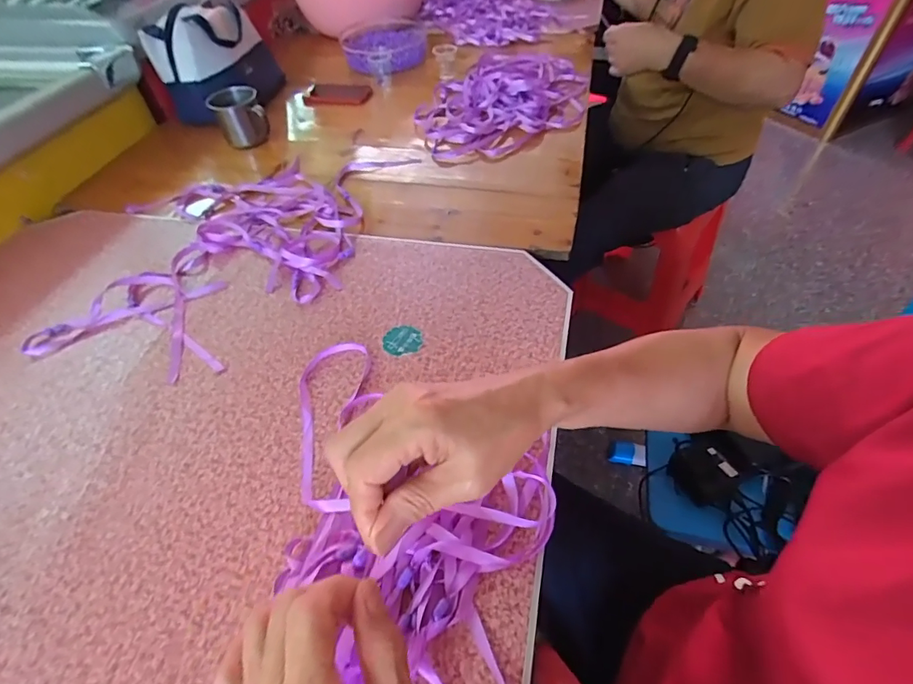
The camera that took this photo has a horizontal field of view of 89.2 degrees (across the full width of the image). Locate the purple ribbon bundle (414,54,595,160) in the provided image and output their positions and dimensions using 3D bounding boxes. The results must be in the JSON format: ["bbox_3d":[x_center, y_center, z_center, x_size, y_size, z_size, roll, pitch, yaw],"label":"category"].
[{"bbox_3d":[0.092,-0.470,0.889,0.284,0.047,0.411,18,53,18],"label":"purple ribbon bundle"}]

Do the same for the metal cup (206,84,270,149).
[{"bbox_3d":[-0.400,-0.415,0.857,0.083,0.085,0.097,-23,52,-14],"label":"metal cup"}]

